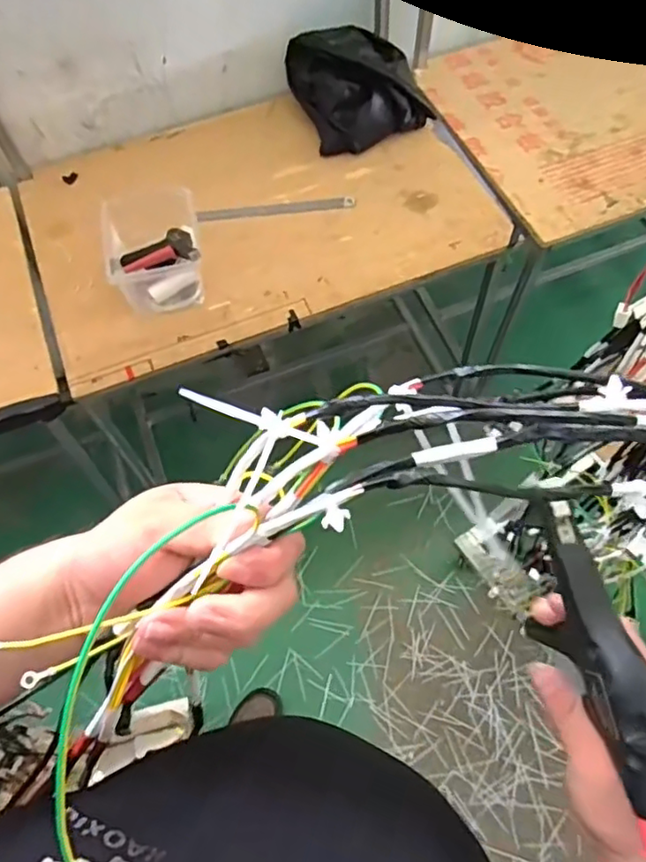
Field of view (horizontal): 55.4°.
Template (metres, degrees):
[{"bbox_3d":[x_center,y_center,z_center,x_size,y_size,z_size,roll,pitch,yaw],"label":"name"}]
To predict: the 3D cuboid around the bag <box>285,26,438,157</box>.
[{"bbox_3d":[0.077,-0.735,1.303,0.239,0.152,0.239,-23,63,-12],"label":"bag"}]

